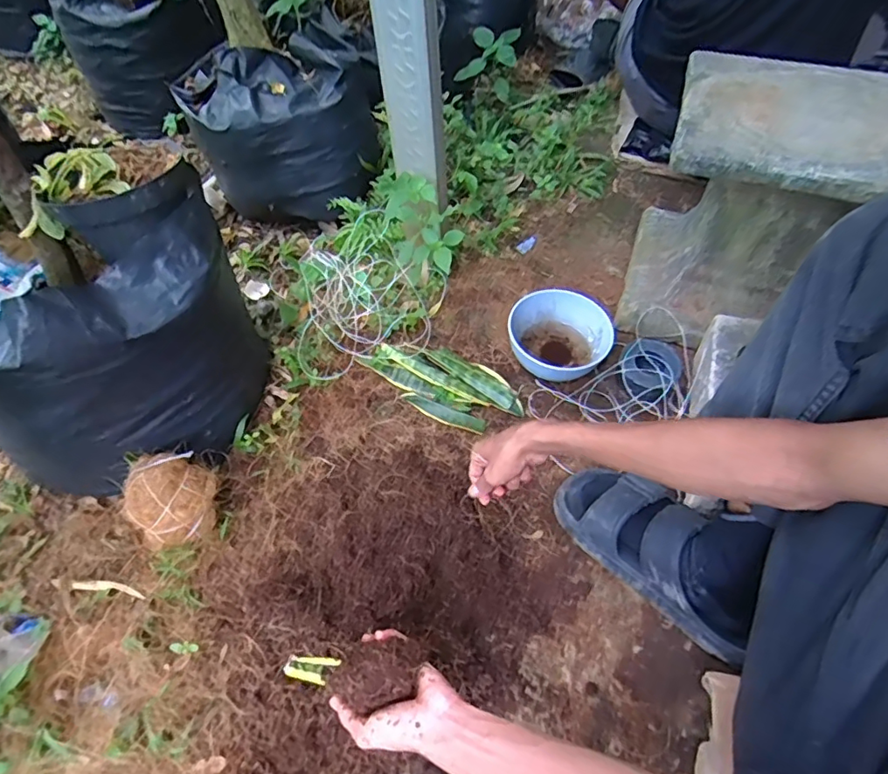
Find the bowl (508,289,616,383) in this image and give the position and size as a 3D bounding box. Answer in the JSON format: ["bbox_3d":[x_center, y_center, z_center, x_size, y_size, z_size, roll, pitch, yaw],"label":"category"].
[{"bbox_3d":[0.167,-0.060,0.789,0.148,0.088,0.140,-2,55,2],"label":"bowl"}]

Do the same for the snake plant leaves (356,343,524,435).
[{"bbox_3d":[-0.001,-0.006,0.773,0.221,0.032,0.111,25,59,17],"label":"snake plant leaves"}]

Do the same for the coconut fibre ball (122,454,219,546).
[{"bbox_3d":[-0.321,0.133,0.634,0.090,0.092,0.090,0,55,0],"label":"coconut fibre ball"}]

